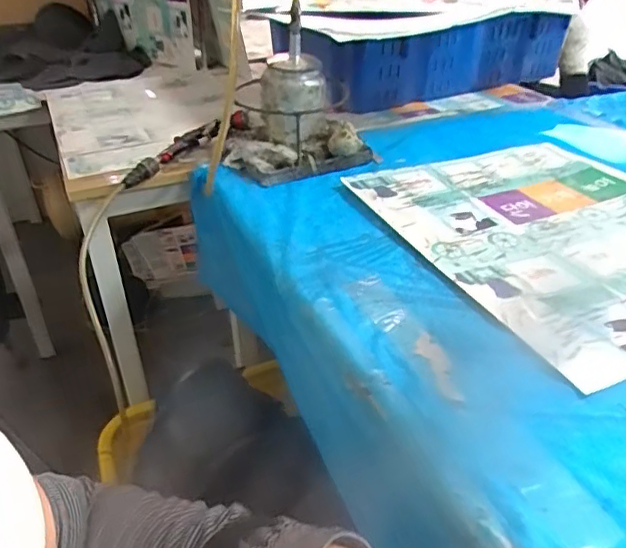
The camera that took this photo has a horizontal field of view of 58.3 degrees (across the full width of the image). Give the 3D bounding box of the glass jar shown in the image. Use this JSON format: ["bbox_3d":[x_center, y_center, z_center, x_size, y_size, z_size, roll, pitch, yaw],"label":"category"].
[{"bbox_3d":[-0.029,-0.278,0.912,0.104,0.130,0.104,3,33,-2],"label":"glass jar"}]

